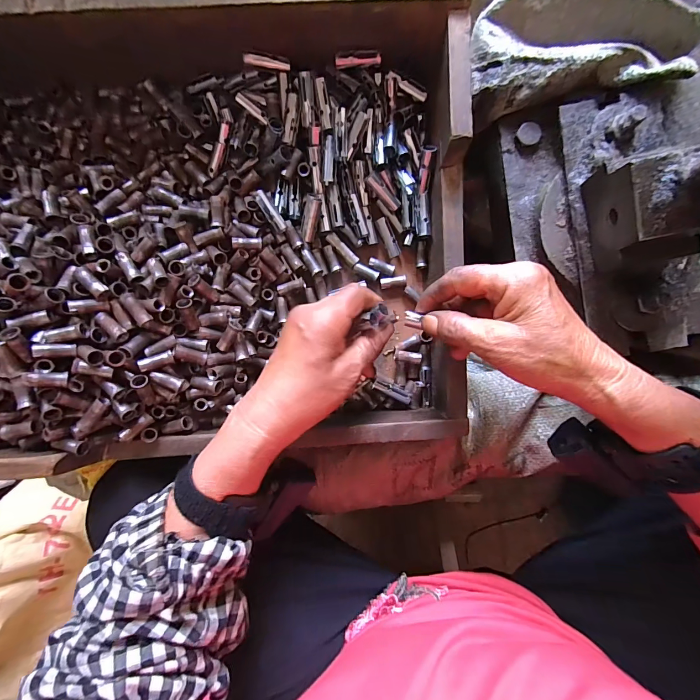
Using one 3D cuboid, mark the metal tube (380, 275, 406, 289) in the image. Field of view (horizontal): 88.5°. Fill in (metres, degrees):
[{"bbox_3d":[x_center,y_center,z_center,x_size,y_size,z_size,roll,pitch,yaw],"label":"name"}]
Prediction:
[{"bbox_3d":[0.041,-0.064,0.338,0.024,0.012,0.009,-9,92,5],"label":"metal tube"}]

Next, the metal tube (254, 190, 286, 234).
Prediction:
[{"bbox_3d":[-0.068,-0.119,0.310,0.010,0.010,0.037,-32,90,5],"label":"metal tube"}]

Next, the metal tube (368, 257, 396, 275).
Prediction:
[{"bbox_3d":[0.029,-0.078,0.336,0.025,0.007,0.009,22,94,3],"label":"metal tube"}]

